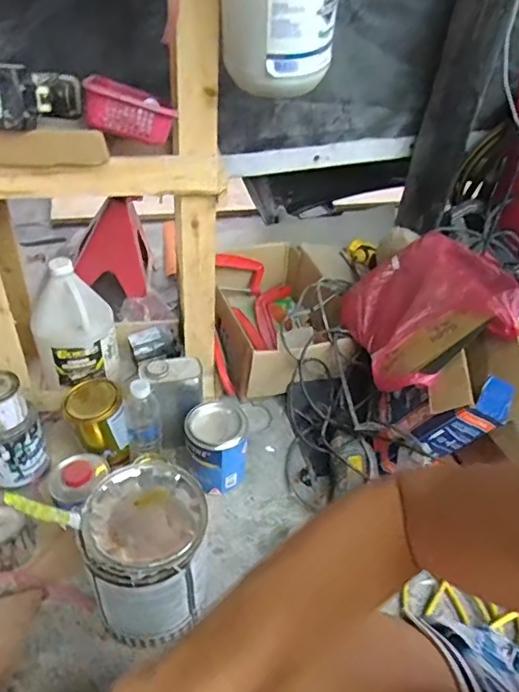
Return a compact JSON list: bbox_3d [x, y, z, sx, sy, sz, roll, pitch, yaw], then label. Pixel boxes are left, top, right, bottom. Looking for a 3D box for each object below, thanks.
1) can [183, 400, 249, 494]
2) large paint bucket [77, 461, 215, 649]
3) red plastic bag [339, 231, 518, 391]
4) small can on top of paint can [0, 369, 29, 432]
[{"bbox_3d":[-0.076,0.183,0.924,0.109,0.124,0.109,3,41,-3],"label":"can"},{"bbox_3d":[-0.153,0.288,0.722,0.152,0.200,0.157,3,41,-3],"label":"large paint bucket"},{"bbox_3d":[0.306,-0.071,0.969,0.281,0.081,0.325,-37,36,16],"label":"red plastic bag"},{"bbox_3d":[-0.421,0.088,0.840,0.072,0.067,0.079,3,41,-3],"label":"small can on top of paint can"}]

